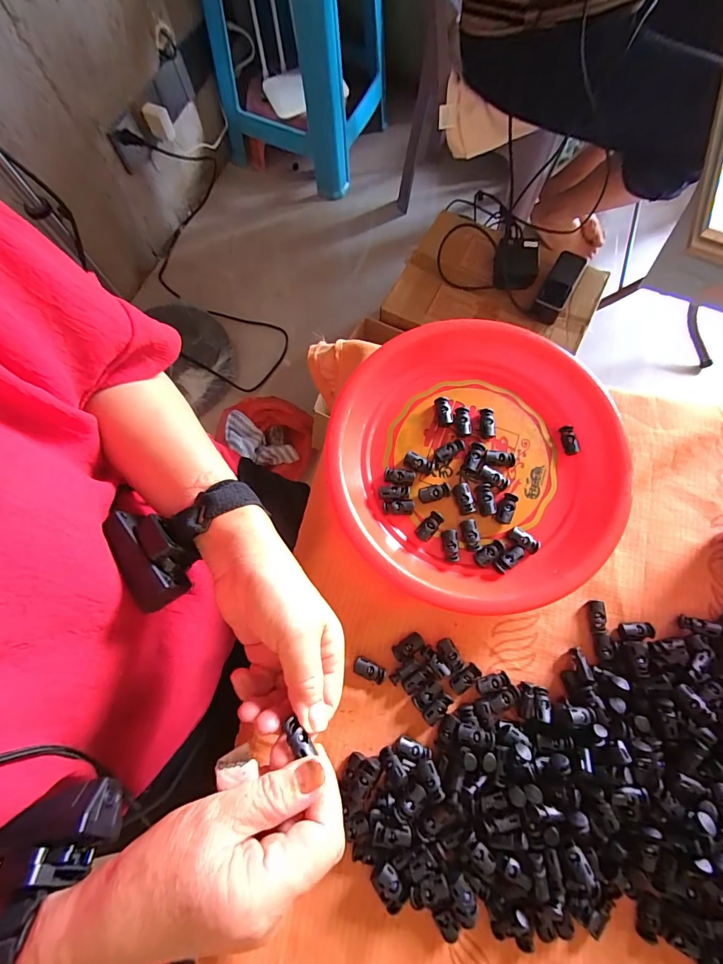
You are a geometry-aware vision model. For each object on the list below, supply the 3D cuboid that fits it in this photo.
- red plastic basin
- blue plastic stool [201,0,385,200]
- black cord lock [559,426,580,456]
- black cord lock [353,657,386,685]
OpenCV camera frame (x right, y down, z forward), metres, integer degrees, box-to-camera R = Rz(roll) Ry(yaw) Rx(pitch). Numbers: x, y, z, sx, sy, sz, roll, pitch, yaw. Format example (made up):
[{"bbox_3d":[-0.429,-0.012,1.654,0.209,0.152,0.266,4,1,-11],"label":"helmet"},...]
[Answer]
[{"bbox_3d":[0.104,-0.021,0.364,0.245,0.039,0.256,0,76,0],"label":"red plastic basin"},{"bbox_3d":[-0.150,-1.025,0.937,0.362,0.520,0.270,20,75,5],"label":"blue plastic stool"},{"bbox_3d":[0.192,-0.038,0.375,0.011,0.010,0.027,-16,77,-4],"label":"black cord lock"},{"bbox_3d":[0.007,0.158,0.336,0.028,0.006,0.014,26,77,6],"label":"black cord lock"}]

